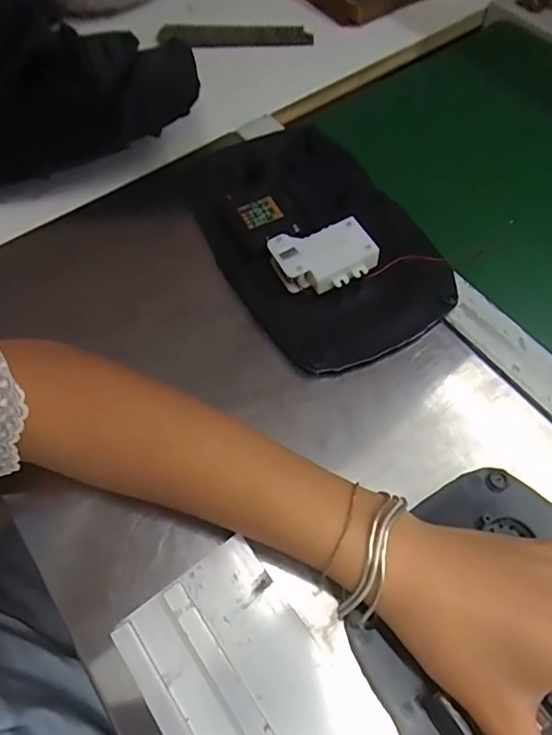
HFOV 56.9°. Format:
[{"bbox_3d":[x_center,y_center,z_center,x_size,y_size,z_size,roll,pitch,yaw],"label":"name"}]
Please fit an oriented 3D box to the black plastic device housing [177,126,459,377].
[{"bbox_3d":[0.027,-0.107,0.385,0.146,0.045,0.234,-26,64,-16],"label":"black plastic device housing"}]

